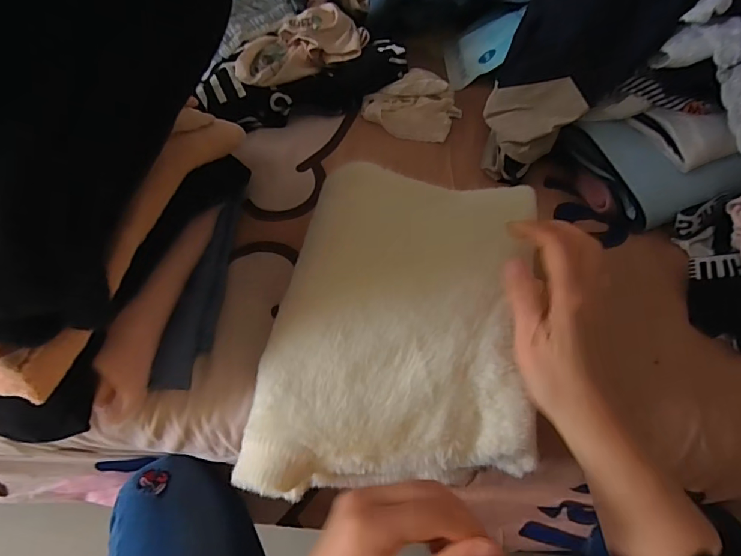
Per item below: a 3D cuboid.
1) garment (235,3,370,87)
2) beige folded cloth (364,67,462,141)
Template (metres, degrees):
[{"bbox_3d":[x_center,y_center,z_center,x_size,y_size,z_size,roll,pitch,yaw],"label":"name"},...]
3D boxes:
[{"bbox_3d":[-0.095,-0.305,0.621,0.183,0.057,0.088,-25,60,-20],"label":"garment"},{"bbox_3d":[0.056,-0.231,0.614,0.131,0.035,0.101,7,54,1],"label":"beige folded cloth"}]

